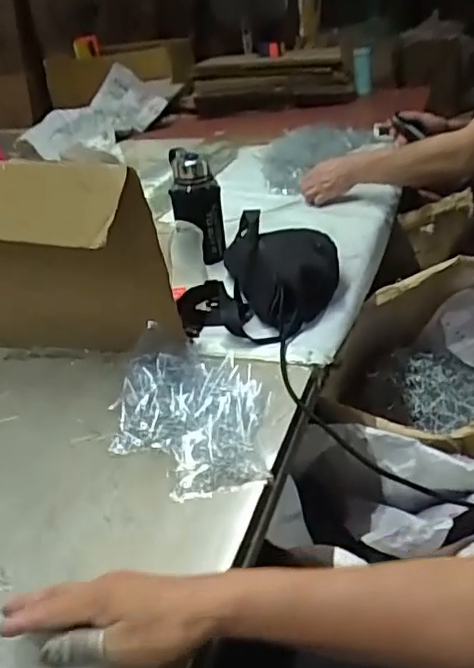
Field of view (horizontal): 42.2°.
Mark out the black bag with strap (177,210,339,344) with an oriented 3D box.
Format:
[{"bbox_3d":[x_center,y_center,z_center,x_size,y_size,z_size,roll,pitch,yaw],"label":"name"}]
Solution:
[{"bbox_3d":[0.043,-0.097,0.897,0.193,0.073,0.280,6,33,22],"label":"black bag with strap"}]

